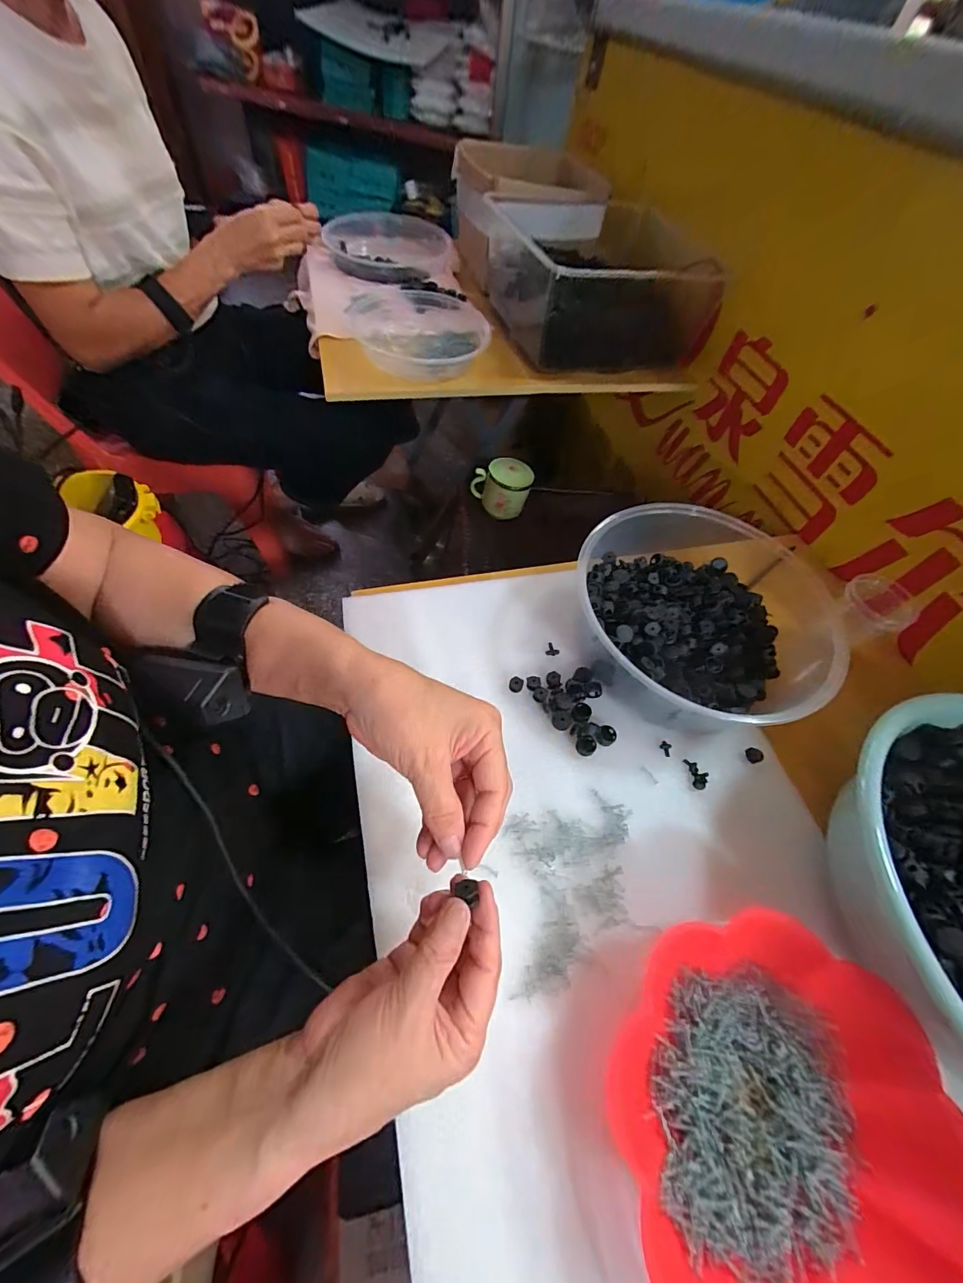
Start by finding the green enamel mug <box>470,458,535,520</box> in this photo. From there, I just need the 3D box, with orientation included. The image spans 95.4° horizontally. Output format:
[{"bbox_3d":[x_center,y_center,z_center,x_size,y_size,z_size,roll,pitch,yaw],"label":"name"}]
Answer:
[{"bbox_3d":[0.037,-0.305,0.874,0.116,0.092,0.082,7,58,-2],"label":"green enamel mug"}]

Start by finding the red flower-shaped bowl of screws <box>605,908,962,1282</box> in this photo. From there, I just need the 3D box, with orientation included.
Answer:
[{"bbox_3d":[0.180,0.288,0.262,0.199,0.041,0.200,3,58,-4],"label":"red flower-shaped bowl of screws"}]

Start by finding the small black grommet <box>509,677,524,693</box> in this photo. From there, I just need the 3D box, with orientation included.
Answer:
[{"bbox_3d":[0.035,0.044,0.441,0.014,0.008,0.014,11,58,1],"label":"small black grommet"}]

